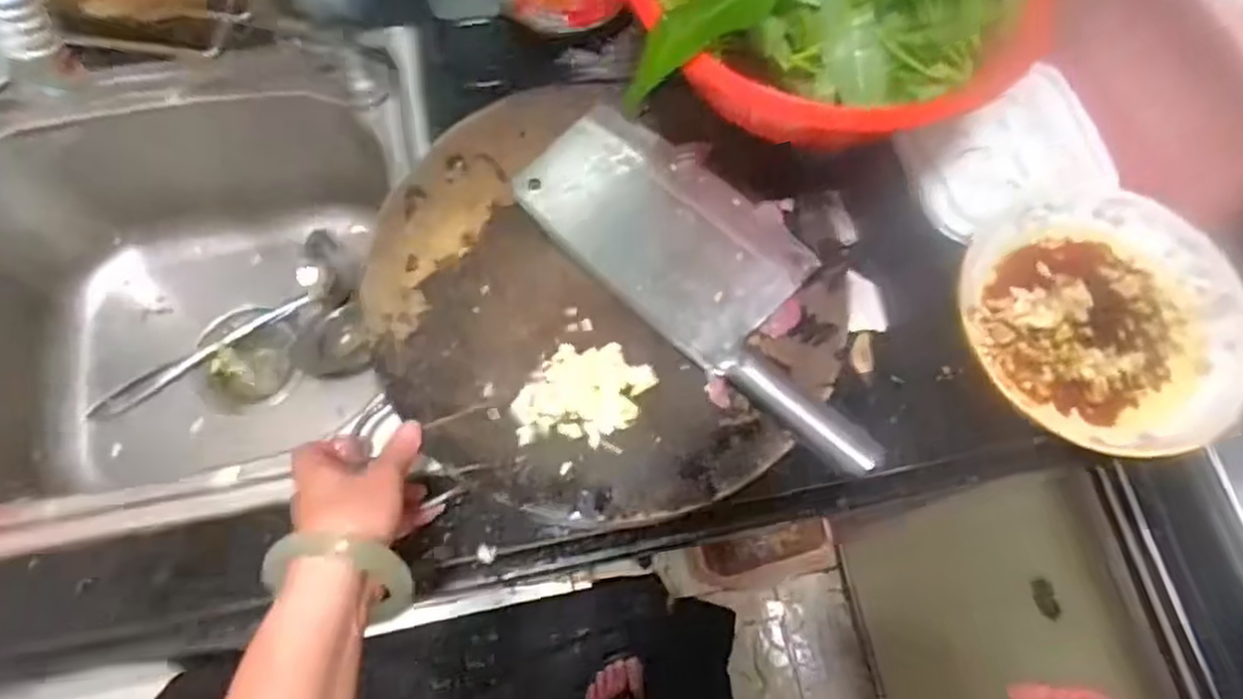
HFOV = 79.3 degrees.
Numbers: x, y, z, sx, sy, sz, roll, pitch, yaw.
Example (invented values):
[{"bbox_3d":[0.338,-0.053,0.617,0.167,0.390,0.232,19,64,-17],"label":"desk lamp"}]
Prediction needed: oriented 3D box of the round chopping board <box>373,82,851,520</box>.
[{"bbox_3d":[-0.012,-0.044,0.524,0.315,0.045,0.304,0,69,0],"label":"round chopping board"}]

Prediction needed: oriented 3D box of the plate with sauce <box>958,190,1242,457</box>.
[{"bbox_3d":[0.350,-0.024,0.549,0.186,0.037,0.196,0,69,0],"label":"plate with sauce"}]

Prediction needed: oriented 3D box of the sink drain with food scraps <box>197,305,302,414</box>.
[{"bbox_3d":[-0.377,0.010,0.763,0.091,0.033,0.101,-11,70,-4],"label":"sink drain with food scraps"}]

